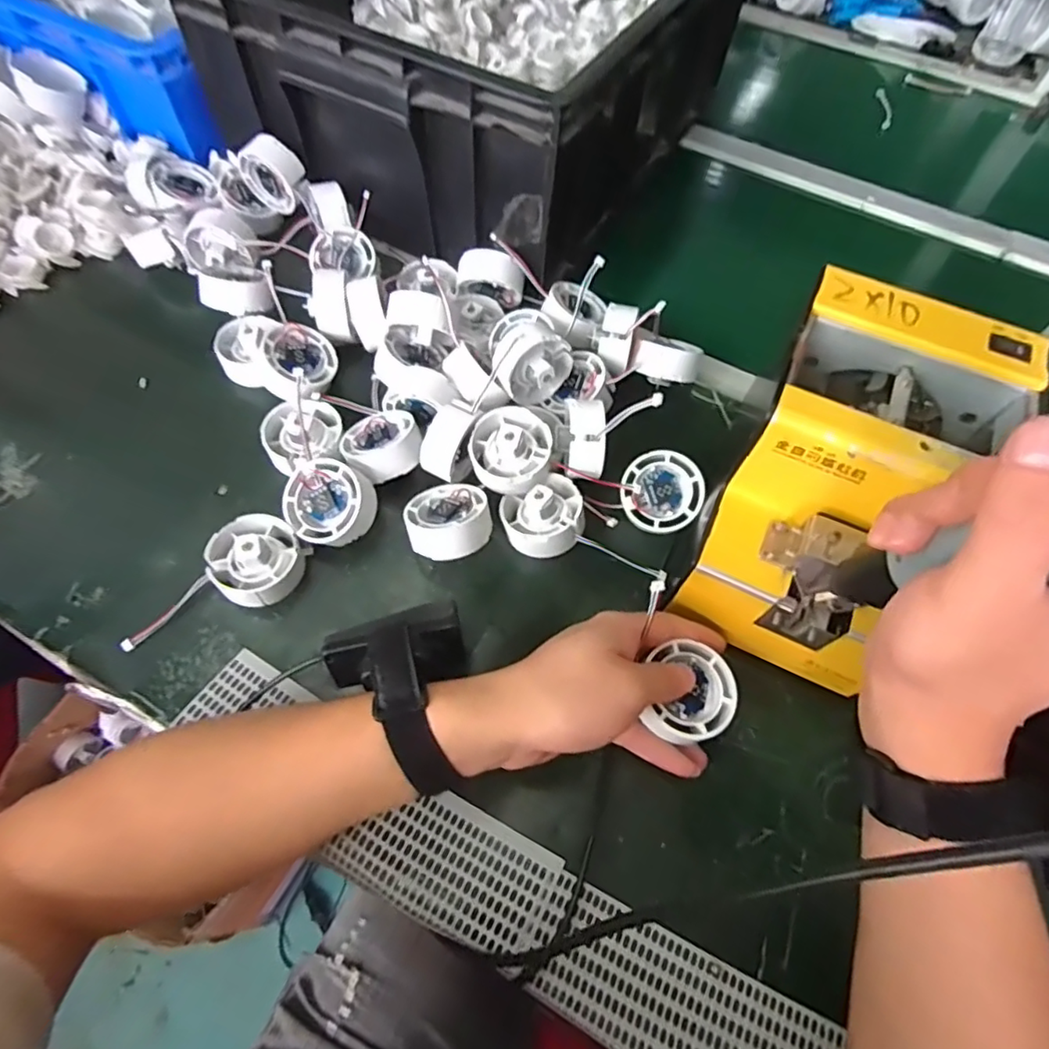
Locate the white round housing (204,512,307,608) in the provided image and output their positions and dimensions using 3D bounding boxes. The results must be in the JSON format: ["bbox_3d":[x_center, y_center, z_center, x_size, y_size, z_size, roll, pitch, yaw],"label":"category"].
[{"bbox_3d":[-0.171,0.021,0.374,0.053,0.033,0.052,1,61,-3],"label":"white round housing"}]

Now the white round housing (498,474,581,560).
[{"bbox_3d":[0.013,-0.005,0.392,0.054,0.032,0.049,-20,65,-14],"label":"white round housing"}]

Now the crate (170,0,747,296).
[{"bbox_3d":[-0.025,-0.468,0.572,0.358,0.170,0.469,26,63,10],"label":"crate"}]

